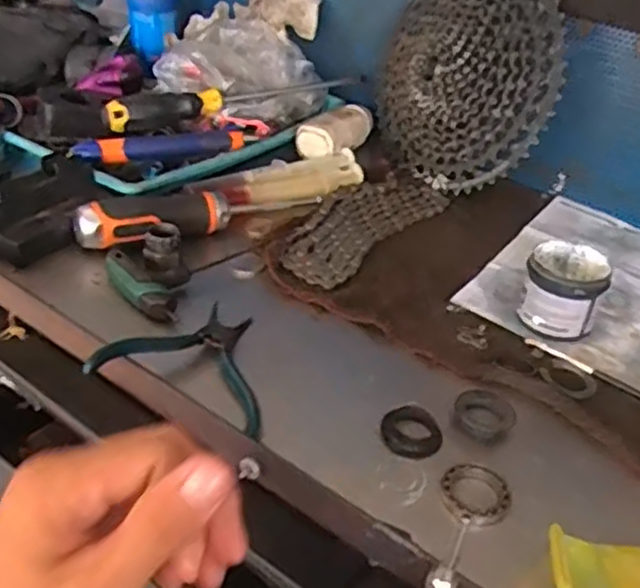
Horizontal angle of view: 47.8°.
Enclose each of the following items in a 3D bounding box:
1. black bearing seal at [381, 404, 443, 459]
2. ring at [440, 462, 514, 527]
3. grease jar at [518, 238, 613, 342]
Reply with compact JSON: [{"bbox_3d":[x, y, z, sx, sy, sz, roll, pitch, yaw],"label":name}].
[{"bbox_3d":[0.053,0.079,0.413,0.033,0.008,0.035,5,35,-4],"label":"black bearing seal"},{"bbox_3d":[0.081,0.103,0.378,0.034,0.006,0.035,5,35,-4],"label":"ring"},{"bbox_3d":[0.169,-0.003,0.502,0.051,0.046,0.056,5,35,-4],"label":"grease jar"}]

